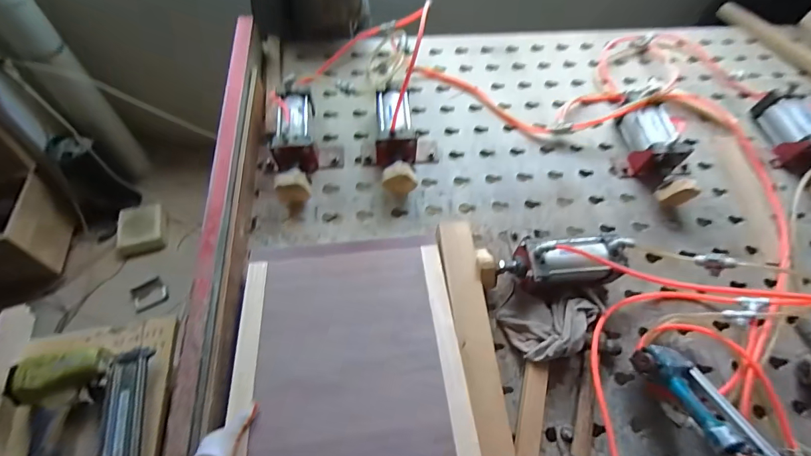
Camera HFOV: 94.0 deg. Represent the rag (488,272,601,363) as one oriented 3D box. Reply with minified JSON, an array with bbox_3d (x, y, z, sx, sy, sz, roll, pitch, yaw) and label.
[{"bbox_3d":[0.289,0.200,0.816,0.201,0.072,0.164,23,61,12],"label":"rag"}]

